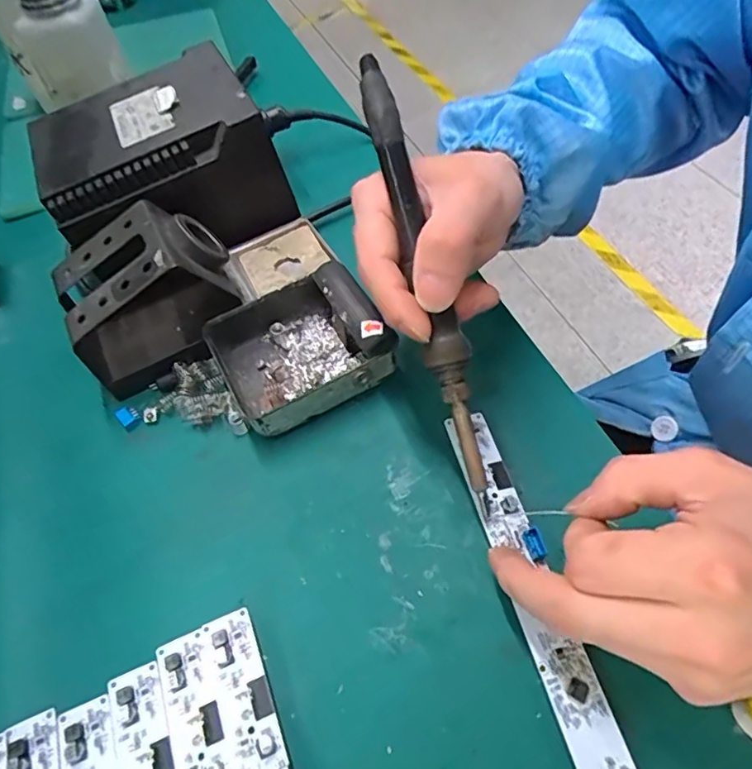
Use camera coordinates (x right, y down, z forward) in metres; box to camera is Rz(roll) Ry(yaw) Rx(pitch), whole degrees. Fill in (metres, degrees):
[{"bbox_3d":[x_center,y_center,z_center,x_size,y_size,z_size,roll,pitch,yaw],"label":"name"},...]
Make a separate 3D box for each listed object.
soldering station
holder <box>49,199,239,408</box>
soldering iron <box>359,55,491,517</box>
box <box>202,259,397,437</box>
[{"bbox_3d":[-0.145,-0.146,0.378,0.140,0.087,0.114,-27,56,-11],"label":"soldering station"},{"bbox_3d":[-0.133,-0.053,0.330,0.094,0.077,0.071,-24,56,-16],"label":"holder"},{"bbox_3d":[0.022,-0.044,0.244,0.017,0.013,0.203,-17,93,-8],"label":"soldering iron"},{"bbox_3d":[-0.046,-0.024,0.319,0.088,0.040,0.087,-24,56,-16],"label":"box"}]

